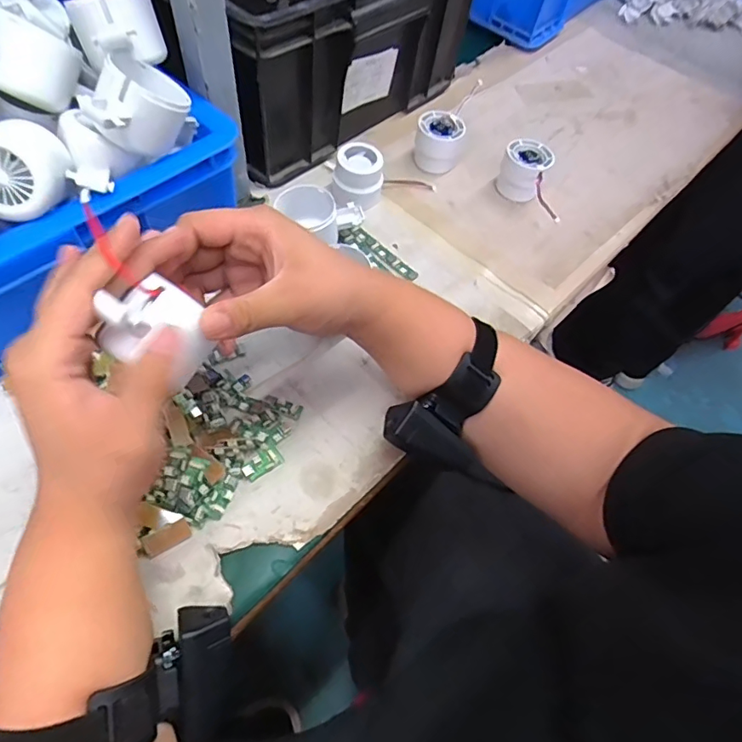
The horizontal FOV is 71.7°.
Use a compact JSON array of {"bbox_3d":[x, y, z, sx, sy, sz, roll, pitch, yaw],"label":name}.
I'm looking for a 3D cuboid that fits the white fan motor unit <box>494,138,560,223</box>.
[{"bbox_3d":[0.177,-0.211,0.581,0.052,0.050,0.115,-1,57,-6],"label":"white fan motor unit"}]

